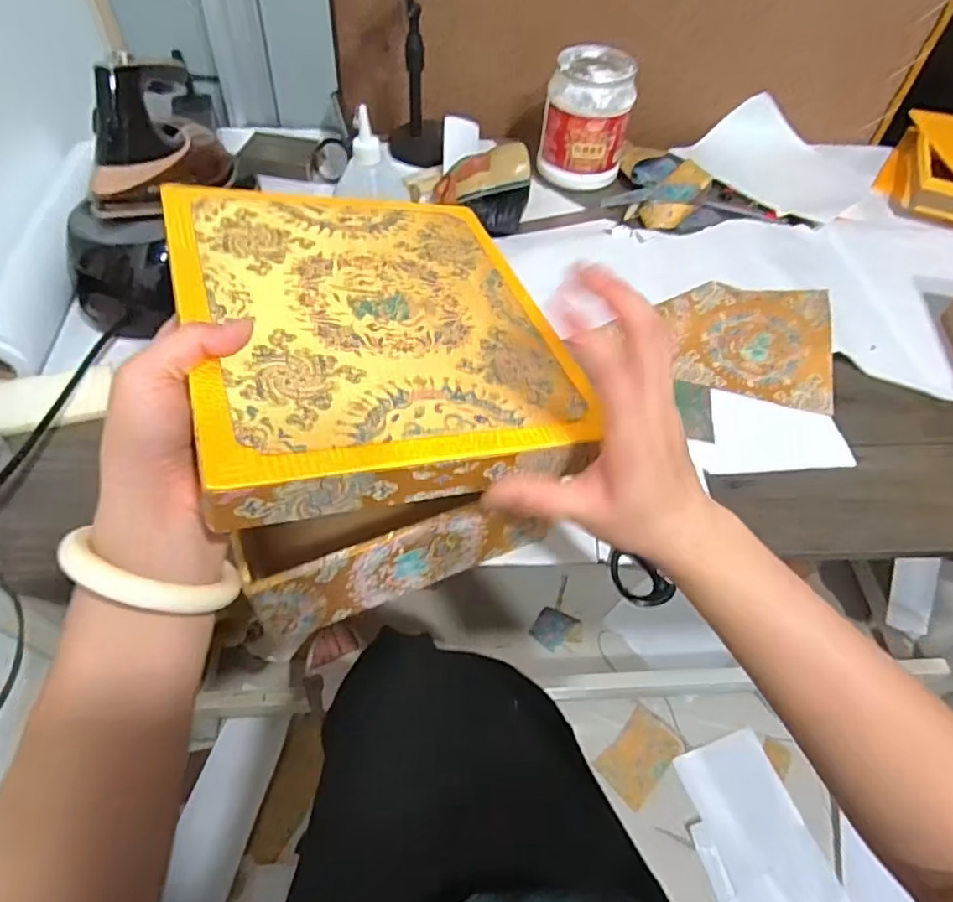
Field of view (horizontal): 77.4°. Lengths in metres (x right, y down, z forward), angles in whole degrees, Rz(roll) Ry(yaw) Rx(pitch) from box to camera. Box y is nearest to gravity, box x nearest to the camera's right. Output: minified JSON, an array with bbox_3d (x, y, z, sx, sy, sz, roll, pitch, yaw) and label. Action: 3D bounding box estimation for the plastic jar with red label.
[{"bbox_3d":[0.145,-0.438,0.787,0.111,0.139,0.108,2,55,-3],"label":"plastic jar with red label"}]

